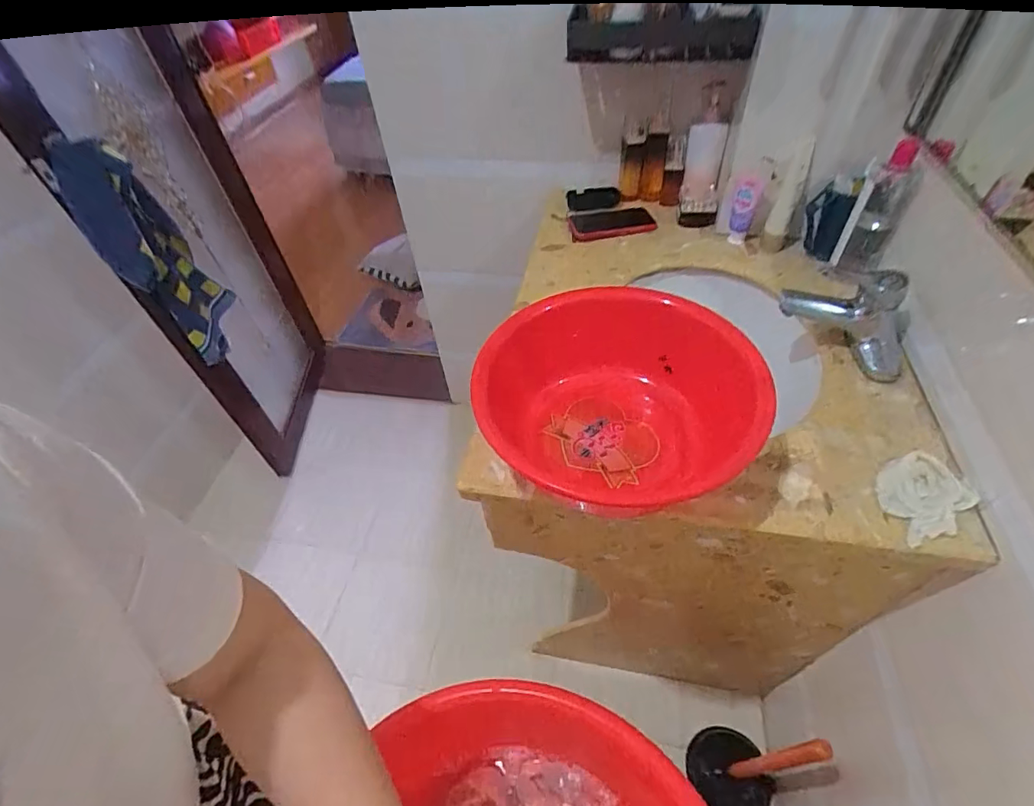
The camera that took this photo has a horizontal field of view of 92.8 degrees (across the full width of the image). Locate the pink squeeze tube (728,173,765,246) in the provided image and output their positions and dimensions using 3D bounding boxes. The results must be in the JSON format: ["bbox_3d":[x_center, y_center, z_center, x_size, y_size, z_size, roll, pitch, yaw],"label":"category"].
[{"bbox_3d":[0.416,-0.353,0.909,0.043,0.124,0.025,13,52,17],"label":"pink squeeze tube"}]

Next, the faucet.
[{"bbox_3d":[0.467,-0.125,0.685,0.167,0.127,0.083,34,60,30],"label":"faucet"}]

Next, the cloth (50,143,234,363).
[{"bbox_3d":[-0.829,-0.328,1.154,0.103,0.532,0.148,3,49,9],"label":"cloth"}]

